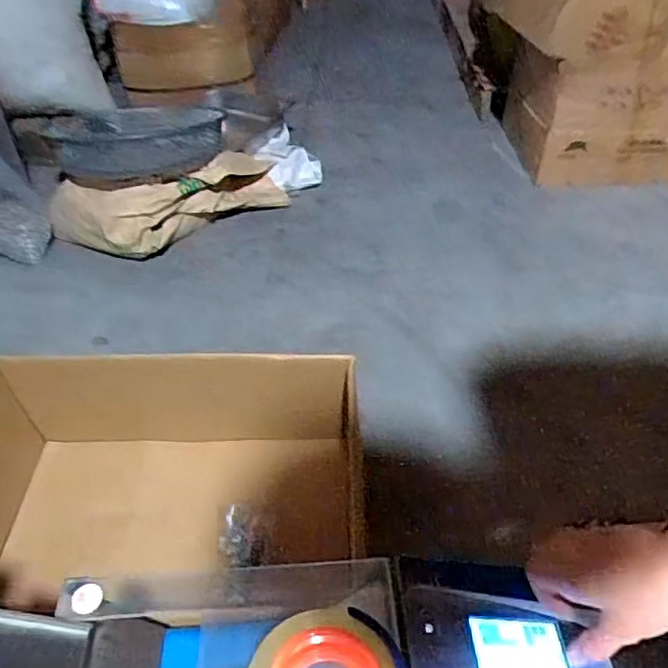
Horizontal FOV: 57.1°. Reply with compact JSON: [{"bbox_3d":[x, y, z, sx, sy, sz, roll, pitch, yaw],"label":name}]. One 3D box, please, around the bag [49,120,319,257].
[{"bbox_3d":[-0.316,-0.362,1.477,0.199,0.165,0.663,34,55,28],"label":"bag"}]

